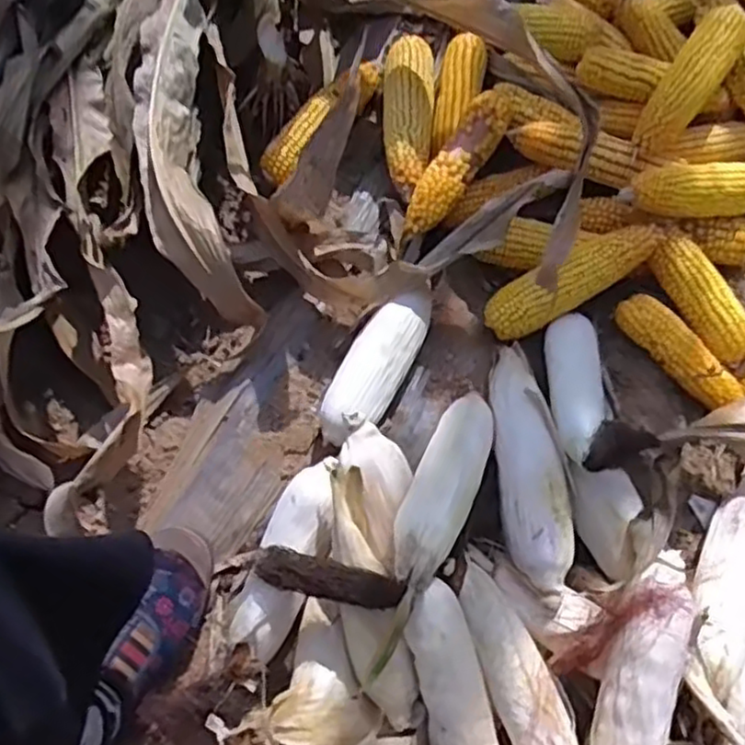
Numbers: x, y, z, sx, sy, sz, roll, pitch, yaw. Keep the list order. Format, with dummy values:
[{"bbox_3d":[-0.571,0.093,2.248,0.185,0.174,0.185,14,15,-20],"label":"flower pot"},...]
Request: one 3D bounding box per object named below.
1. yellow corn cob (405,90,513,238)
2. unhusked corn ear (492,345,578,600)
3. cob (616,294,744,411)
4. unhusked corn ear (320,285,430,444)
[{"bbox_3d":[0.089,-0.220,0.742,0.049,0.037,0.192,31,75,10],"label":"yellow corn cob"},{"bbox_3d":[0.145,0.078,0.644,0.060,0.061,0.236,-3,72,0],"label":"unhusked corn ear"},{"bbox_3d":[0.303,-0.022,0.693,0.038,0.033,0.138,-40,76,-11],"label":"cob"},{"bbox_3d":[0.004,-0.012,0.691,0.062,0.059,0.187,26,74,9],"label":"unhusked corn ear"}]

